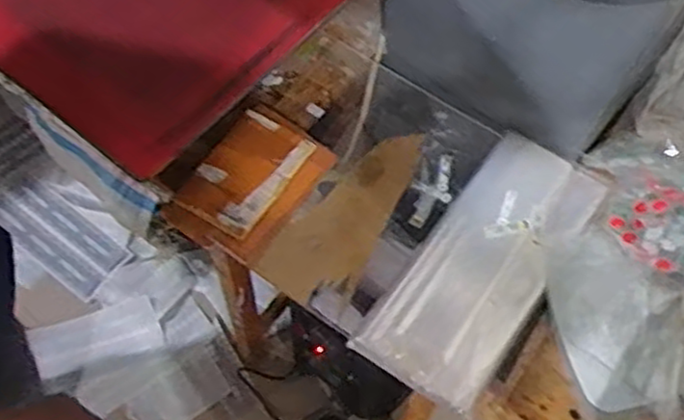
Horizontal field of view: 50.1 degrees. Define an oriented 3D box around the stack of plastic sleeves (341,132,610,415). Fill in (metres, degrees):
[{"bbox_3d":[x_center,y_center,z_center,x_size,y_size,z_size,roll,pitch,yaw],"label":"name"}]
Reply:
[{"bbox_3d":[0.172,0.058,0.863,0.146,0.023,0.349,34,66,14],"label":"stack of plastic sleeves"}]

